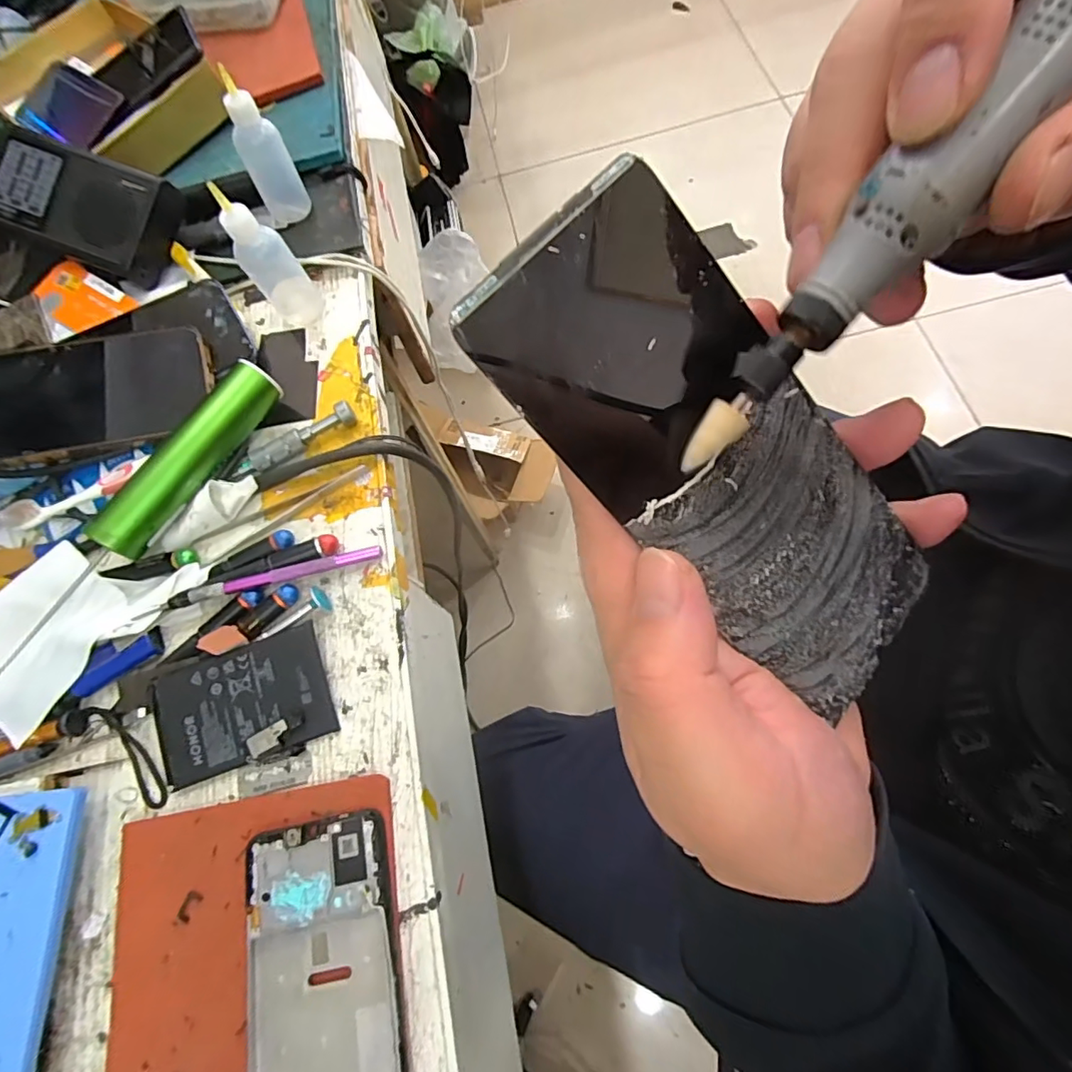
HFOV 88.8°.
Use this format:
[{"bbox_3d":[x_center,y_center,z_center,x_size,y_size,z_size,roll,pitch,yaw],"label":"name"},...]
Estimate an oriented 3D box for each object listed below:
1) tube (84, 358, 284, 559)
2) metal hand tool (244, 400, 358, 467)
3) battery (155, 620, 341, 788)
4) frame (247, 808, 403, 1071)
[{"bbox_3d":[-0.223,-0.049,0.357,0.030,0.036,0.142,25,75,16],"label":"tube"},{"bbox_3d":[-0.159,-0.068,0.372,0.075,0.017,0.014,-30,68,-4],"label":"metal hand tool"},{"bbox_3d":[-0.168,0.094,0.312,0.096,0.009,0.064,-17,68,-6],"label":"battery"},{"bbox_3d":[-0.100,0.223,0.256,0.070,0.011,0.161,-13,68,3],"label":"frame"}]

